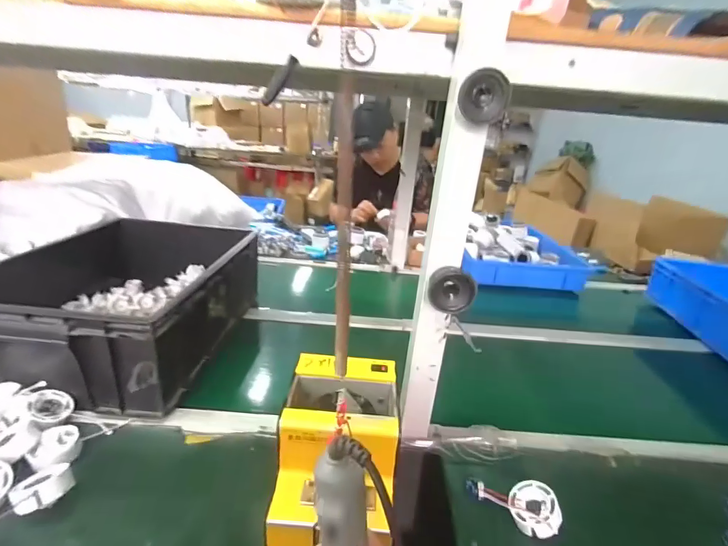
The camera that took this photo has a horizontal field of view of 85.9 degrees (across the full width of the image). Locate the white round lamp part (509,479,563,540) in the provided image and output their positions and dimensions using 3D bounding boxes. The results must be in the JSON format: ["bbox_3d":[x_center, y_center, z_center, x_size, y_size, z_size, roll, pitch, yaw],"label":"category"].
[{"bbox_3d":[0.204,0.279,0.465,0.060,0.025,0.054,5,34,41],"label":"white round lamp part"}]

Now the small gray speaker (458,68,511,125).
[{"bbox_3d":[0.118,-0.171,0.386,0.046,0.049,0.032,10,22,13],"label":"small gray speaker"}]

